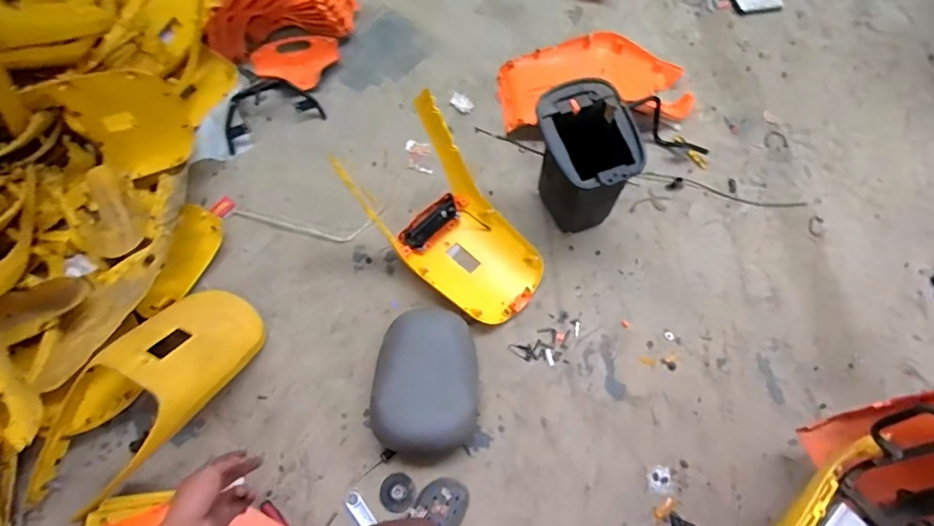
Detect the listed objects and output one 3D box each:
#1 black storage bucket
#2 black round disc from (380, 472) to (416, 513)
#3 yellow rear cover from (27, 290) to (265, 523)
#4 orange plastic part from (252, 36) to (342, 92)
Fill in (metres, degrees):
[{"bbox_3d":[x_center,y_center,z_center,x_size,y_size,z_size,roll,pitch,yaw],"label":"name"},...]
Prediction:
[{"bbox_3d":[0.319,-0.282,1.419,0.242,0.307,0.312,-18,69,-10],"label":"black storage bucket"},{"bbox_3d":[-0.168,0.556,1.214,0.083,0.007,0.083,1,67,-2],"label":"black round disc"},{"bbox_3d":[-0.744,0.303,1.163,0.226,0.158,0.591,30,67,12],"label":"yellow rear cover"},{"bbox_3d":[-0.568,-0.657,1.646,0.271,0.069,0.168,-1,67,-3],"label":"orange plastic part"}]

